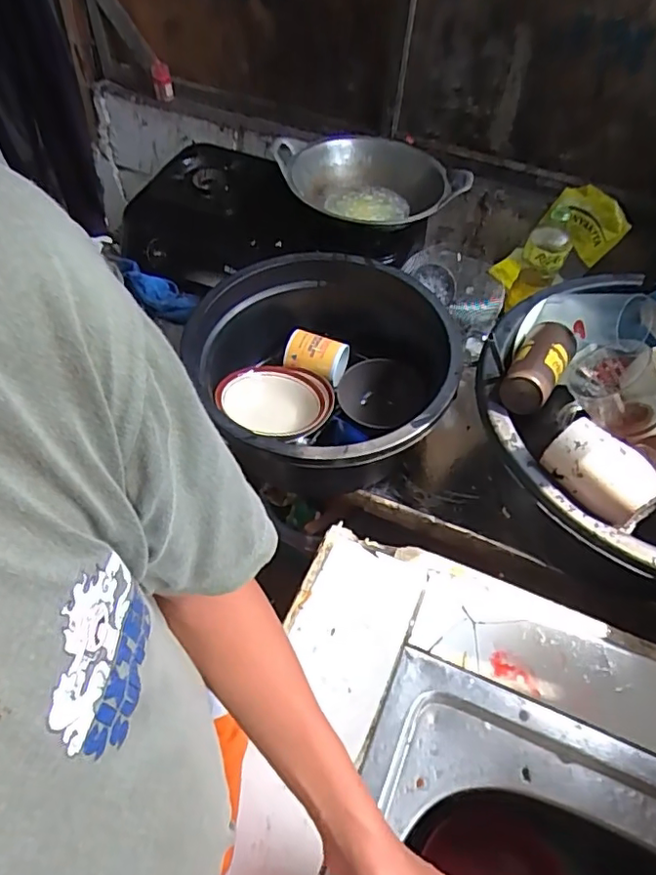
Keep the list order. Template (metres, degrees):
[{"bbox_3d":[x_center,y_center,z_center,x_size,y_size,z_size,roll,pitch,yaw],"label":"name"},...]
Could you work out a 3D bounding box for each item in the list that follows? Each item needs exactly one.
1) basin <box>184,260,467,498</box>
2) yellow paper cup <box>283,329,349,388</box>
[{"bbox_3d":[-0.002,-0.082,0.927,0.384,0.204,0.414,-2,53,-3],"label":"basin"},{"bbox_3d":[-0.022,-0.141,1.020,0.105,0.070,0.081,15,54,9],"label":"yellow paper cup"}]

